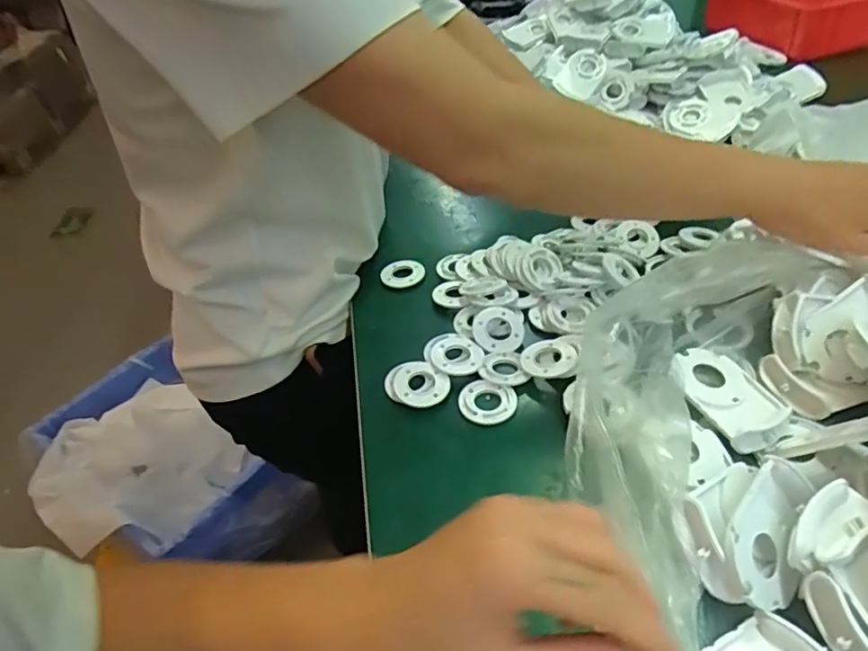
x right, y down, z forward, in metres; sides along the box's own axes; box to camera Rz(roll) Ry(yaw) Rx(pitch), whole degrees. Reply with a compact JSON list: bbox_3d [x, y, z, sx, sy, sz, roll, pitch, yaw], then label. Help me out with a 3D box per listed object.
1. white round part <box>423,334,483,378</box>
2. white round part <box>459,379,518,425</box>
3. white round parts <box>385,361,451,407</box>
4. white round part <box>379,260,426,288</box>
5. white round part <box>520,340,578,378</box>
[{"bbox_3d":[0.017,0.025,0.462,0.047,0.011,0.051,-4,41,4],"label":"white round part"},{"bbox_3d":[0.041,0.059,0.426,0.044,0.007,0.037,-1,42,8],"label":"white round part"},{"bbox_3d":[-0.015,0.048,0.444,0.053,0.013,0.039,29,53,34],"label":"white round parts"},{"bbox_3d":[-0.032,-0.053,0.564,0.044,0.009,0.034,4,42,13],"label":"white round part"},{"bbox_3d":[0.092,0.026,0.445,0.042,0.016,0.043,-4,41,4],"label":"white round part"}]

